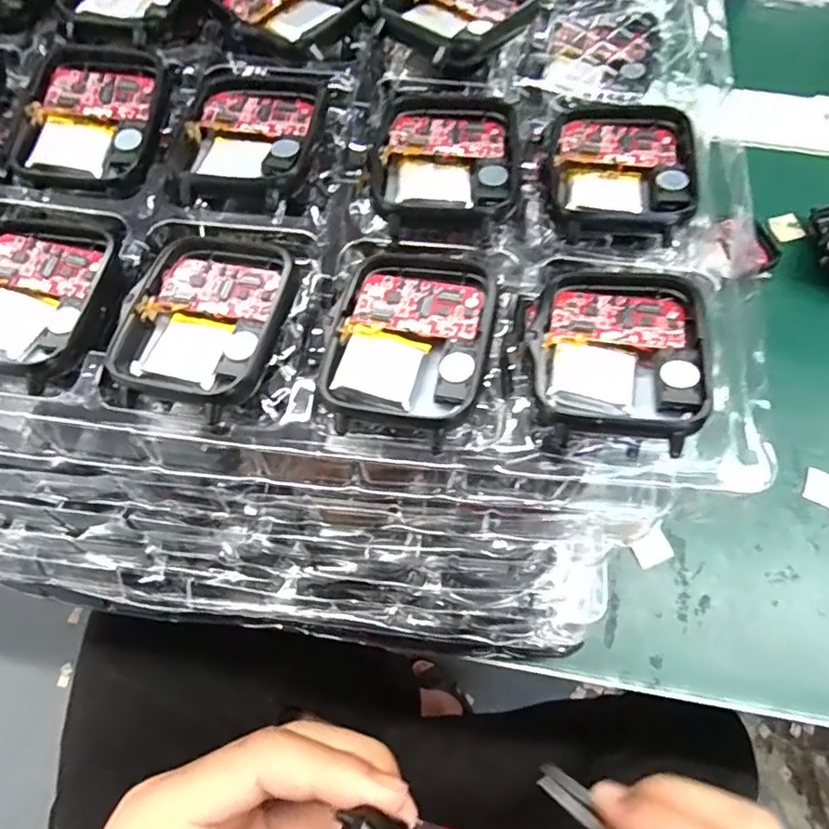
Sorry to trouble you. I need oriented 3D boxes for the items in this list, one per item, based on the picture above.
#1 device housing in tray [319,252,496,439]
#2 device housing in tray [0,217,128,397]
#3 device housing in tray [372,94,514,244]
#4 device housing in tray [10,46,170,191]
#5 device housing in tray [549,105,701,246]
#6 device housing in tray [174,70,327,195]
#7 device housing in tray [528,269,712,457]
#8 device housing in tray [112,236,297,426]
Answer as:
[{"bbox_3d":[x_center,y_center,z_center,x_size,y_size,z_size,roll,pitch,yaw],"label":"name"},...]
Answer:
[{"bbox_3d":[-0.001,-0.019,0.135,0.036,0.008,0.045,8,69,4],"label":"device housing in tray"},{"bbox_3d":[-0.096,-0.029,0.143,0.042,0.005,0.045,8,69,3],"label":"device housing in tray"},{"bbox_3d":[0.008,-0.067,0.152,0.036,0.006,0.047,9,69,4],"label":"device housing in tray"},{"bbox_3d":[-0.089,-0.084,0.162,0.038,0.007,0.046,8,69,3],"label":"device housing in tray"},{"bbox_3d":[0.055,-0.066,0.152,0.037,0.005,0.046,6,69,3],"label":"device housing in tray"},{"bbox_3d":[-0.045,-0.079,0.159,0.037,0.008,0.046,10,69,4],"label":"device housing in tray"},{"bbox_3d":[0.047,-0.016,0.131,0.037,0.009,0.045,14,69,6],"label":"device housing in tray"},{"bbox_3d":[-0.051,-0.025,0.139,0.040,0.009,0.045,19,70,8],"label":"device housing in tray"}]

